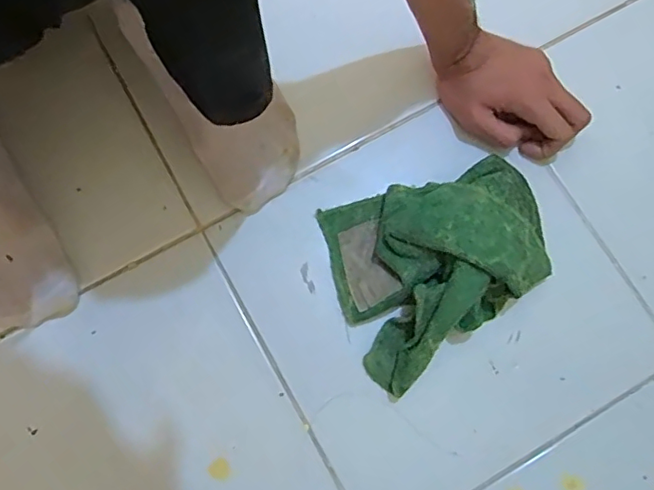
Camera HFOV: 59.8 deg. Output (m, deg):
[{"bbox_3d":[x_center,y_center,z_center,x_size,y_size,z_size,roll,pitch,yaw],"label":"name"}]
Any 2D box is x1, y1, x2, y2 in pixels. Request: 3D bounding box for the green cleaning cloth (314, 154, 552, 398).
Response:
[{"bbox_3d":[0.095,0.018,0.461,0.171,0.059,0.157,-15,77,-3],"label":"green cleaning cloth"}]

